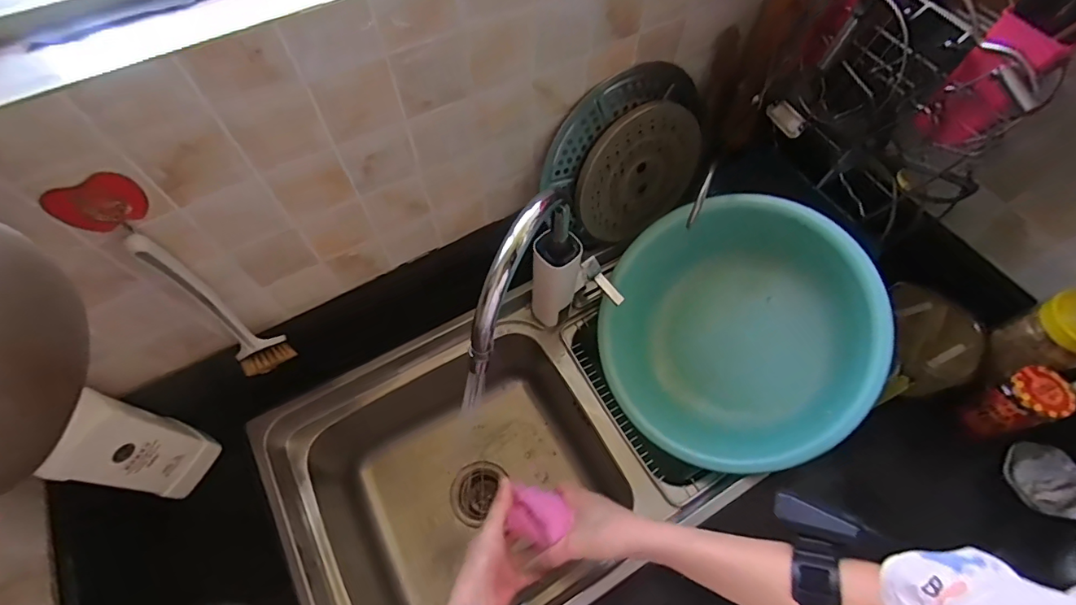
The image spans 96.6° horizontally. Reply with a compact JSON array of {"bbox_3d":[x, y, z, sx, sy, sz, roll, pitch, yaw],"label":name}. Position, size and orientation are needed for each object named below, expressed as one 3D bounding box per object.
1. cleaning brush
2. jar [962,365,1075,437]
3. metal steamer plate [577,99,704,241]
[{"bbox_3d":[-0.337,0.017,0.502,0.063,0.220,0.057,30,66,14],"label":"cleaning brush"},{"bbox_3d":[0.619,0.131,0.624,0.066,0.107,0.068,1,62,-1],"label":"jar"},{"bbox_3d":[0.158,-0.195,0.721,0.215,0.201,0.011,-30,50,-11],"label":"metal steamer plate"}]

